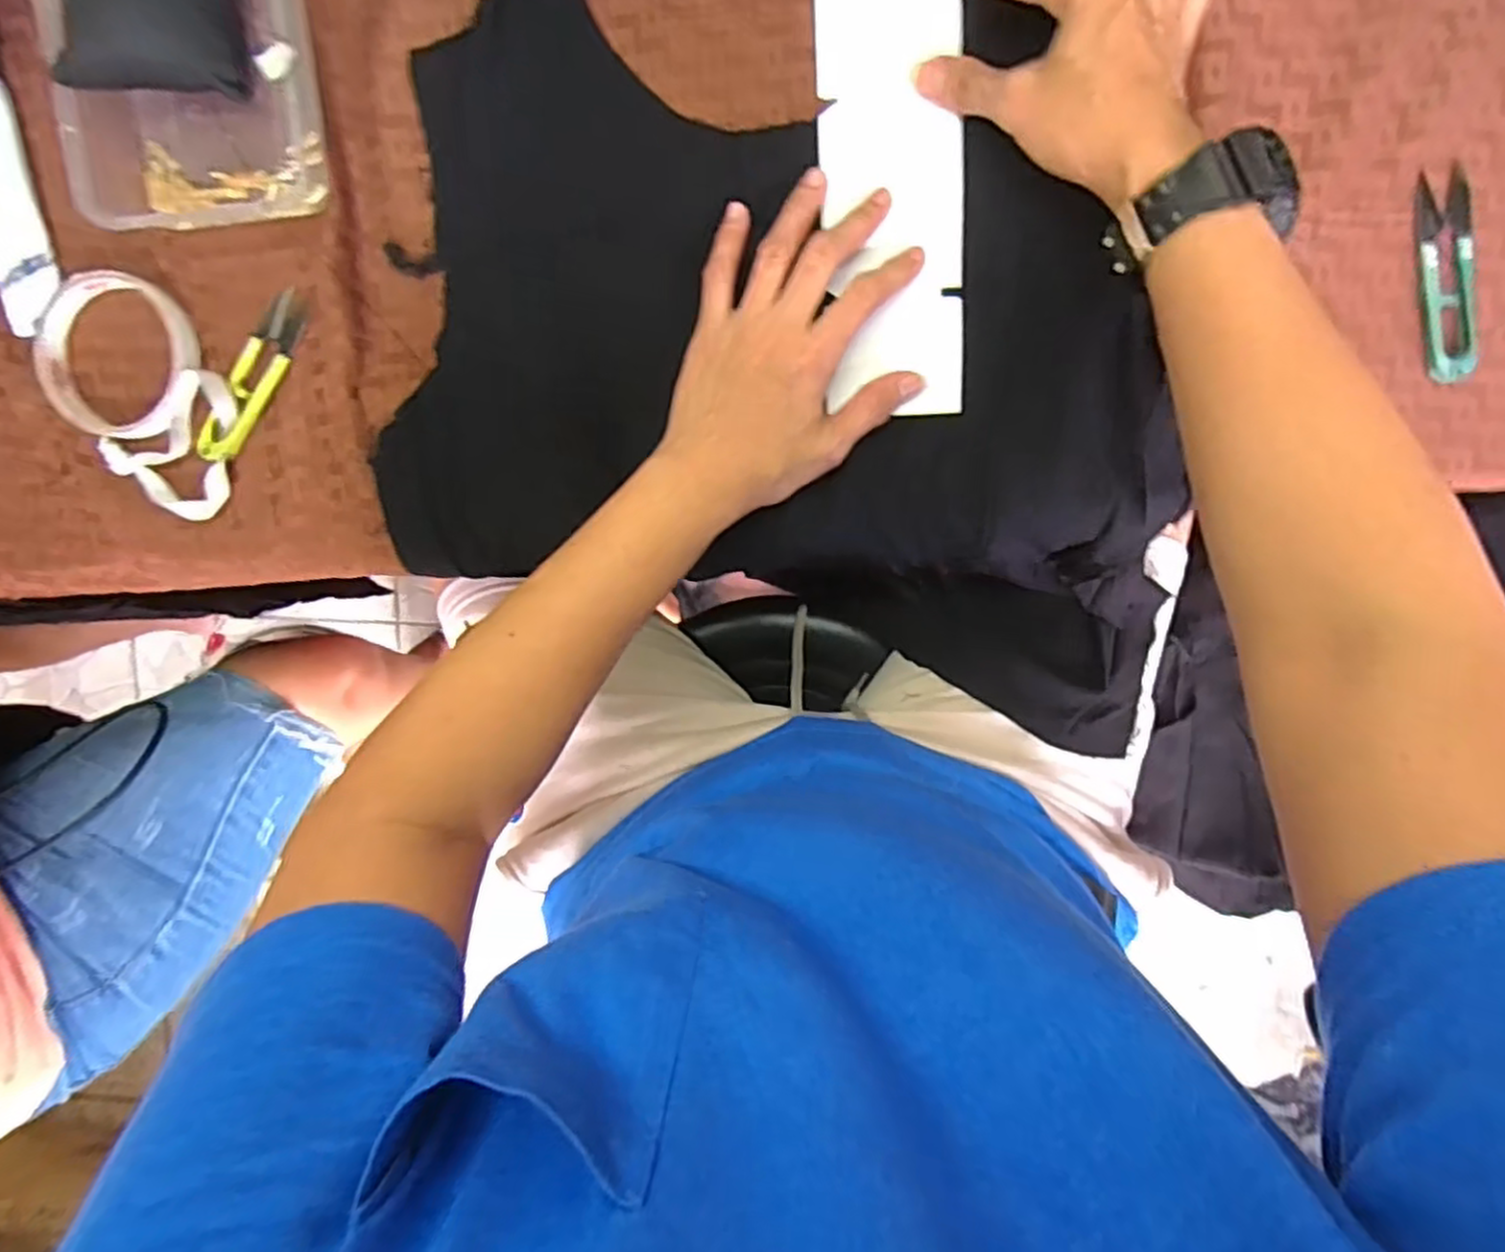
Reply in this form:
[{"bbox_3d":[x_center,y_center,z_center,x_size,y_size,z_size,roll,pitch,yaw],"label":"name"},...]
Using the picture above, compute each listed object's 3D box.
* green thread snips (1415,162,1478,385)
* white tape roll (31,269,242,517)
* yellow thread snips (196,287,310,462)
[{"bbox_3d":[0.349,-0.174,0.367,0.026,0.009,0.101,-10,97,5],"label":"green thread snips"},{"bbox_3d":[-0.328,-0.127,0.396,0.086,0.013,0.138,-41,93,8],"label":"white tape roll"},{"bbox_3d":[-0.269,-0.133,0.395,0.023,0.007,0.097,34,99,-1],"label":"yellow thread snips"}]

